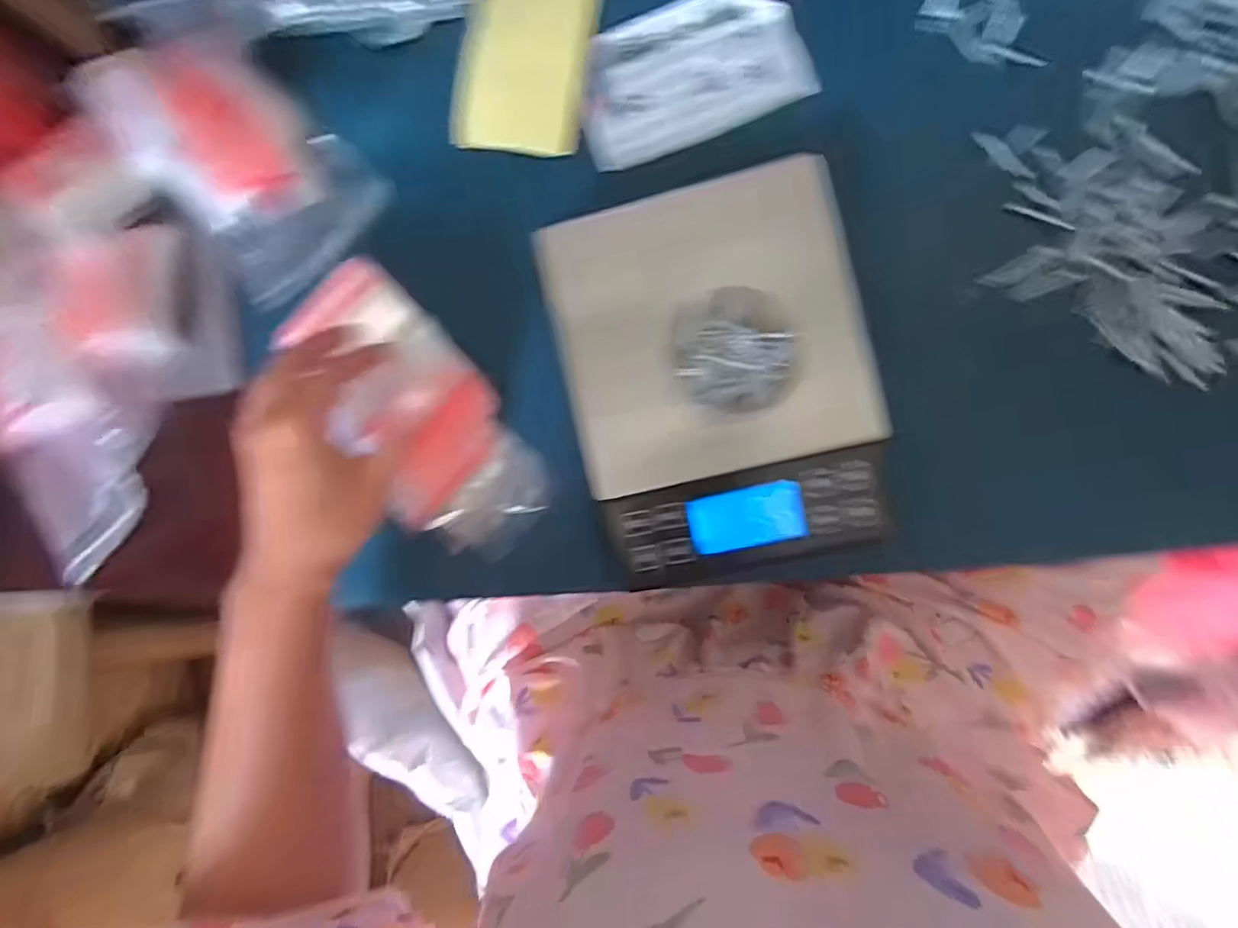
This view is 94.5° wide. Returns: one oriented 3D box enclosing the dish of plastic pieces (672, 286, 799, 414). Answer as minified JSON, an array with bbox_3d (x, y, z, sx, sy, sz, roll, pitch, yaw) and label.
[{"bbox_3d":[0.061,-0.058,0.304,0.061,0.025,0.061,0,89,5],"label":"dish of plastic pieces"}]

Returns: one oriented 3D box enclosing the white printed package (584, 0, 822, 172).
[{"bbox_3d":[0.041,-0.237,0.346,0.134,0.006,0.079,-18,93,6],"label":"white printed package"}]

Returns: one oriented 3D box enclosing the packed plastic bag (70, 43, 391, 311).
[{"bbox_3d":[-0.244,-0.194,0.351,0.101,0.042,0.153,-44,86,3],"label":"packed plastic bag"}]

